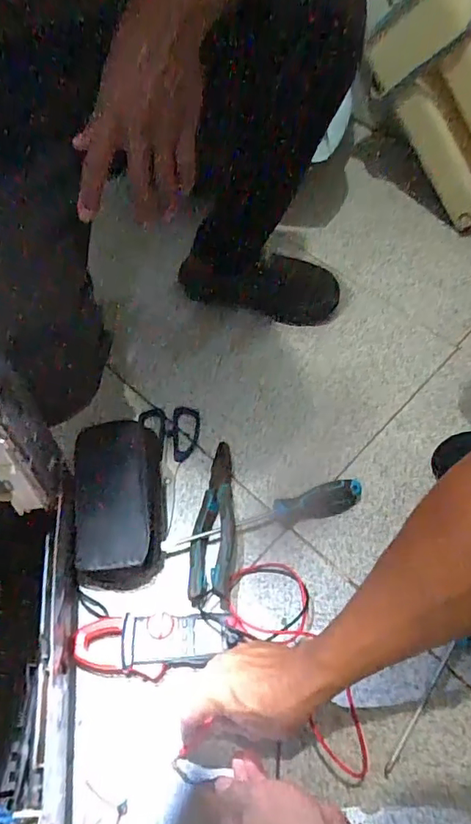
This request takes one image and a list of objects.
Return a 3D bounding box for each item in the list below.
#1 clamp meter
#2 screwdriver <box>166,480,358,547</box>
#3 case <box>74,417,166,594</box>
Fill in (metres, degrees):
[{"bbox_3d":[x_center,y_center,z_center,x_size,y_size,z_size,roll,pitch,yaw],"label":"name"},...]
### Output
[{"bbox_3d":[-0.085,0.244,0.544,0.170,0.037,0.062,0,58,-4],"label":"clamp meter"},{"bbox_3d":[0.037,0.125,0.620,0.247,0.046,0.031,-13,60,-12],"label":"screwdriver"},{"bbox_3d":[-0.139,0.103,0.626,0.102,0.040,0.201,-4,58,-6],"label":"case"}]

